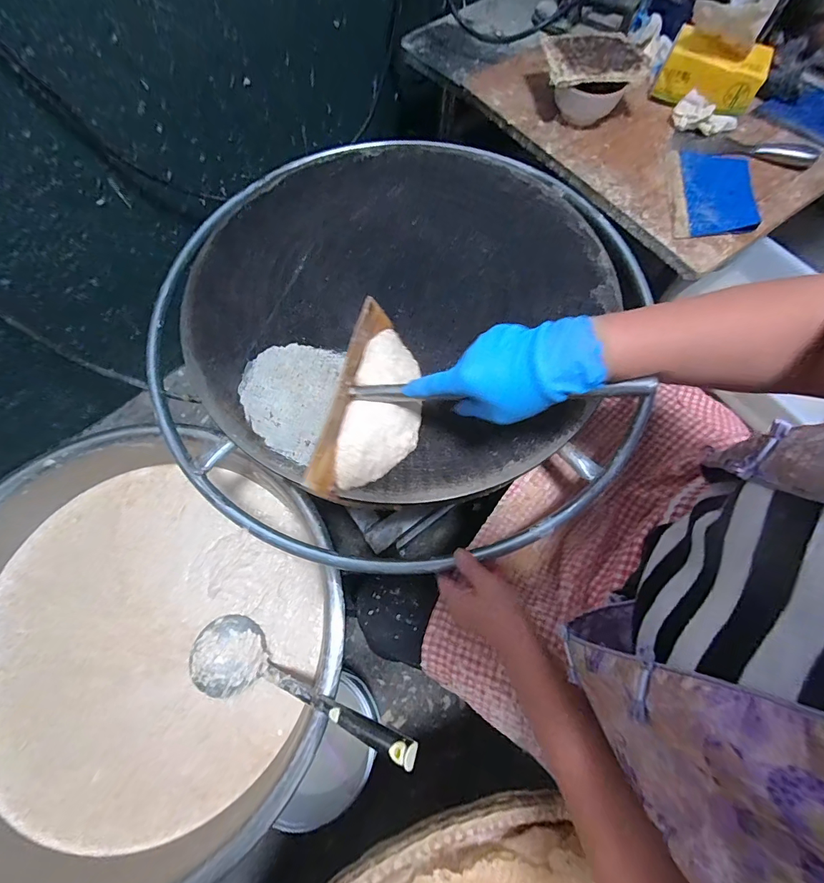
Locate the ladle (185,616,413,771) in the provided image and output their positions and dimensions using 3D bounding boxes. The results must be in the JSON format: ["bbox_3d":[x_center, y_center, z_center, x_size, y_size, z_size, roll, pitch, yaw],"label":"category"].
[{"bbox_3d":[-0.161,0.328,0.518,0.378,0.056,0.100,4,65,37],"label":"ladle"}]

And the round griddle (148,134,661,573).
[{"bbox_3d":[-0.030,-0.163,0.552,0.638,0.057,0.635,1,69,0],"label":"round griddle"}]

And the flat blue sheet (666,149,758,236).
[{"bbox_3d":[0.477,-0.399,0.643,0.130,0.010,0.194,8,69,5],"label":"flat blue sheet"}]

